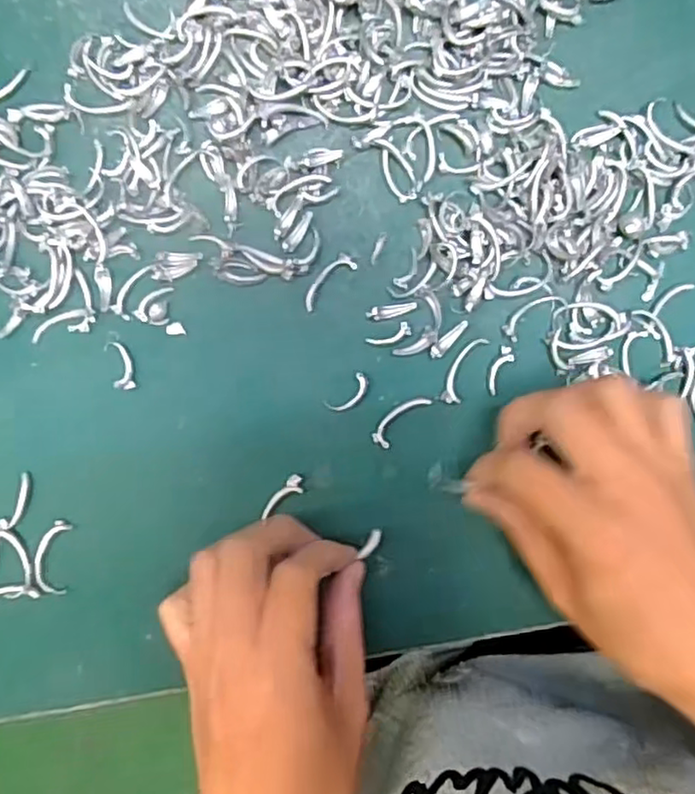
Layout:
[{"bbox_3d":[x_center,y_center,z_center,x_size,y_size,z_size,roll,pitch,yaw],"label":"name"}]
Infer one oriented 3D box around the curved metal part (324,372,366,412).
[{"bbox_3d":[0.001,-0.001,0.294,0.021,0.004,0.010,-43,90,-3],"label":"curved metal part"}]

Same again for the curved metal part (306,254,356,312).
[{"bbox_3d":[-0.009,-0.051,0.295,0.030,0.004,0.010,-44,90,-3],"label":"curved metal part"}]

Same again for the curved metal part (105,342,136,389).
[{"bbox_3d":[-0.099,-0.014,0.291,0.009,0.004,0.022,-17,89,-2],"label":"curved metal part"}]

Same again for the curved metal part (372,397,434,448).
[{"bbox_3d":[0.023,0.009,0.294,0.010,0.004,0.030,44,87,0],"label":"curved metal part"}]

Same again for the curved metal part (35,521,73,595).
[{"bbox_3d":[-0.127,0.069,0.288,0.013,0.004,0.031,6,88,-2],"label":"curved metal part"}]

